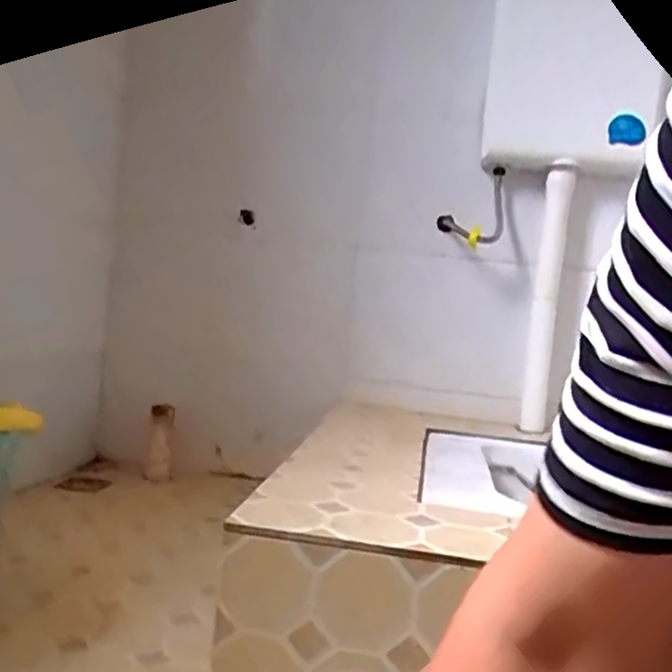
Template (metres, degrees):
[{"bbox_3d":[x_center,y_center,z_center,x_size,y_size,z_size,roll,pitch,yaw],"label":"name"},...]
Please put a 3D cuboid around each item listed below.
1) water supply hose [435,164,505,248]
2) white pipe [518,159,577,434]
[{"bbox_3d":[0.290,-0.279,1.486,0.141,0.173,0.201,7,4,11],"label":"water supply hose"},{"bbox_3d":[0.433,-0.076,1.417,0.061,0.536,0.053,6,4,8],"label":"white pipe"}]

